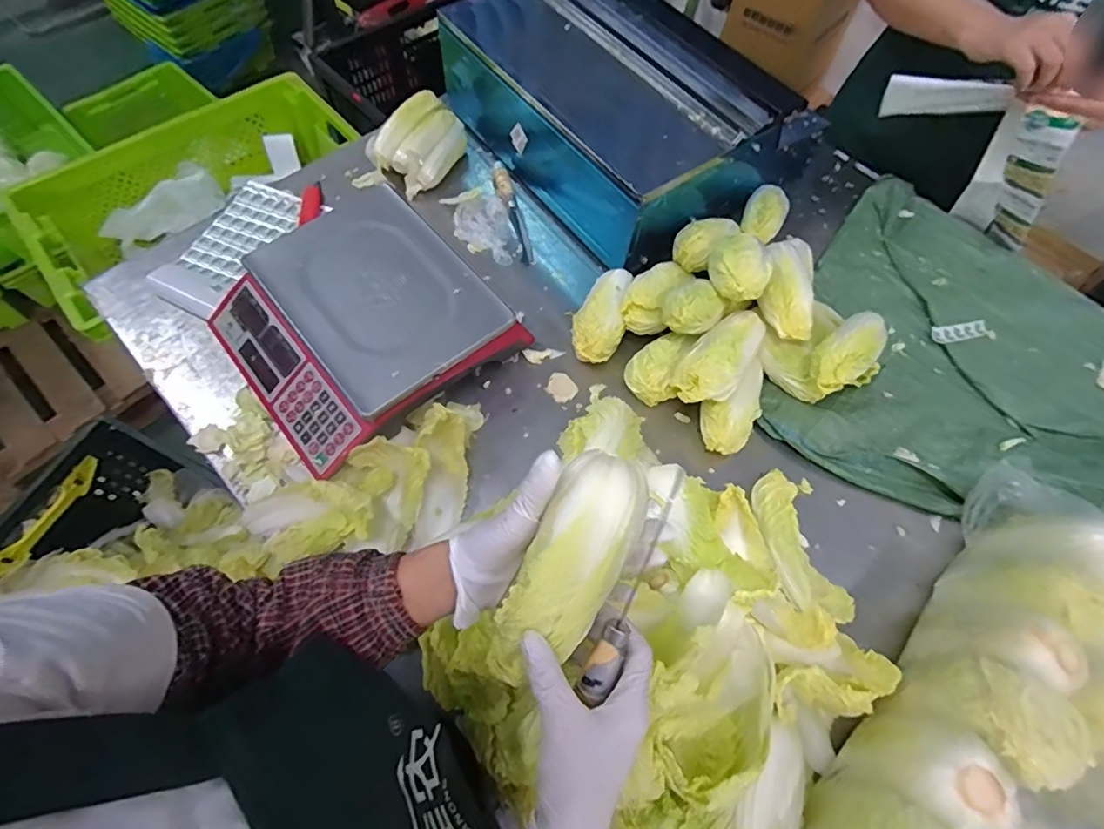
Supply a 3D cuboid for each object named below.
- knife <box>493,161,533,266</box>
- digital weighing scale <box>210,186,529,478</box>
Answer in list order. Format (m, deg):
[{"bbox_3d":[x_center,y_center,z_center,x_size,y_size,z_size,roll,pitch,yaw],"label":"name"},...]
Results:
[{"bbox_3d":[-0.064,-0.329,0.866,0.028,0.033,0.195,-15,66,-10],"label":"knife"},{"bbox_3d":[-0.248,-0.122,0.701,0.316,0.112,0.302,-37,71,-18],"label":"digital weighing scale"}]

